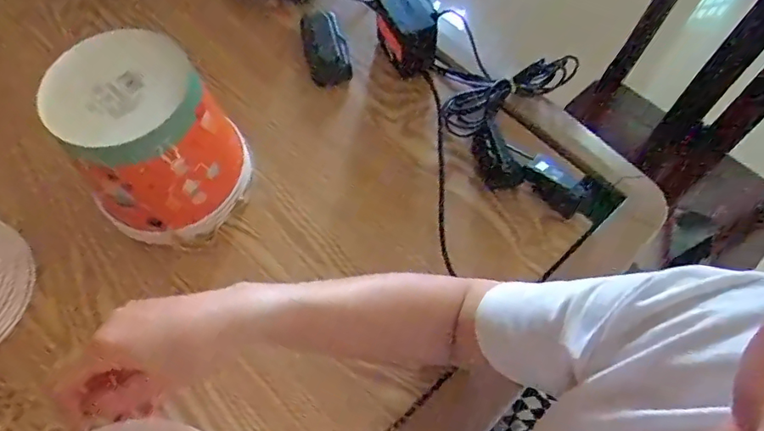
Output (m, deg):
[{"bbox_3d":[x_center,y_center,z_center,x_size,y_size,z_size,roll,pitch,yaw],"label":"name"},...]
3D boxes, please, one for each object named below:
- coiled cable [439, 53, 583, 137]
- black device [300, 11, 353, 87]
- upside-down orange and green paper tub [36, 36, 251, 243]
[{"bbox_3d":[0.152,-0.154,0.643,0.187,0.032,0.058,-29,67,-15],"label":"coiled cable"},{"bbox_3d":[-0.072,-0.213,0.678,0.052,0.018,0.106,-14,76,-8],"label":"black device"},{"bbox_3d":[-0.218,-0.069,0.531,0.152,0.162,0.138,-29,67,-15],"label":"upside-down orange and green paper tub"}]

